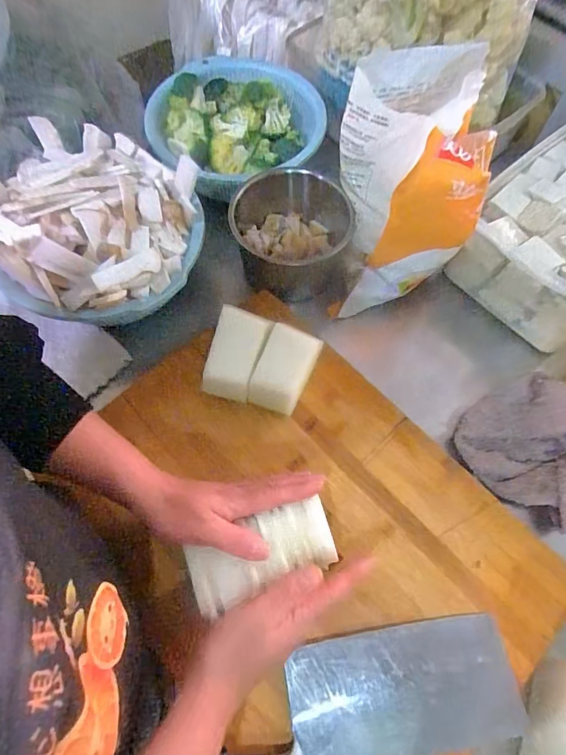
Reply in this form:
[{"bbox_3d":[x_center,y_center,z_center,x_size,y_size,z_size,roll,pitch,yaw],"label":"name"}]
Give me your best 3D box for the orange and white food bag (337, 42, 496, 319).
[{"bbox_3d":[0.139,-0.190,0.455,0.156,0.218,0.108,-14,67,-7],"label":"orange and white food bag"}]

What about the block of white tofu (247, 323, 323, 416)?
[{"bbox_3d":[0.002,-0.004,0.443,0.049,0.056,0.074,21,68,9],"label":"block of white tofu"}]

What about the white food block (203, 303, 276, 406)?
[{"bbox_3d":[-0.044,-0.018,0.447,0.051,0.061,0.082,13,67,5],"label":"white food block"}]

